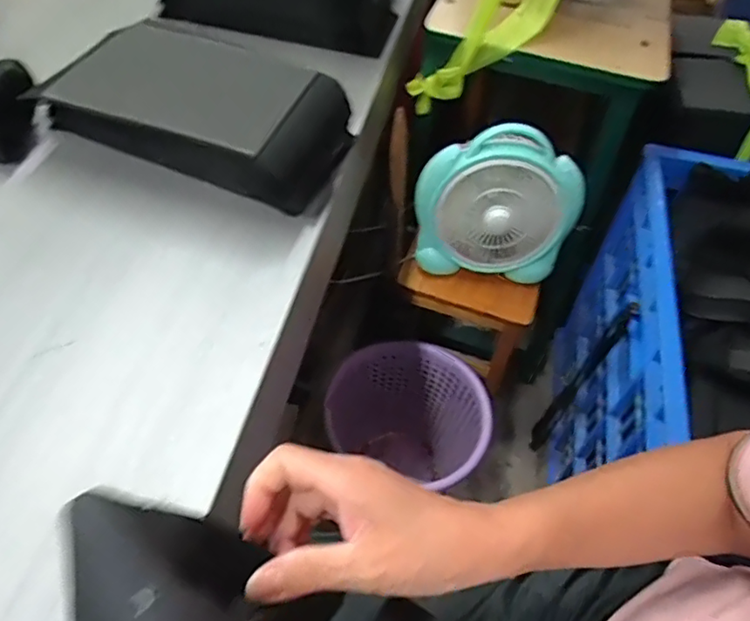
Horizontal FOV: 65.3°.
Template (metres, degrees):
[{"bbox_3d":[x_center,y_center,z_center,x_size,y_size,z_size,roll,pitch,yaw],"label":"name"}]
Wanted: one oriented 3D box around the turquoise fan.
[{"bbox_3d":[0.185,-0.159,0.897,0.241,0.217,0.089,8,52,1],"label":"turquoise fan"}]

